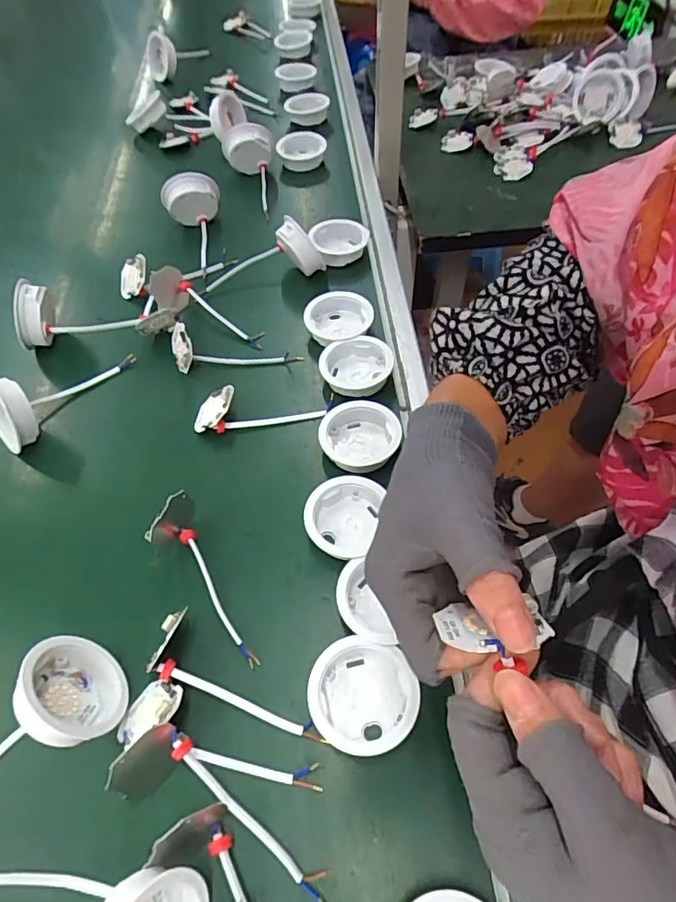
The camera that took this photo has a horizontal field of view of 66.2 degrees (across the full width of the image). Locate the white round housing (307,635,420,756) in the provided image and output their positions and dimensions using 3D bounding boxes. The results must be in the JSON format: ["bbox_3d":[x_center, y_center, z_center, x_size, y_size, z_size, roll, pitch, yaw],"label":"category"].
[{"bbox_3d":[0.018,0.165,0.352,0.072,0.023,0.069,-2,56,3],"label":"white round housing"}]

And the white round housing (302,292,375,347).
[{"bbox_3d":[0.001,-0.141,0.558,0.072,0.027,0.056,-24,58,-12],"label":"white round housing"}]

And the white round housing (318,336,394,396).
[{"bbox_3d":[0.018,-0.084,0.517,0.070,0.026,0.068,-2,56,3],"label":"white round housing"}]

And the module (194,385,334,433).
[{"bbox_3d":[-0.071,-0.043,0.497,0.132,0.031,0.041,-5,56,1],"label":"module"}]

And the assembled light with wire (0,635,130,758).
[{"bbox_3d":[-0.220,0.179,0.335,0.147,0.066,0.072,-25,58,-12],"label":"assembled light with wire"}]

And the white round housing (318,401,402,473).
[{"bbox_3d":[0.020,-0.008,0.469,0.070,0.024,0.074,-2,56,3],"label":"white round housing"}]

